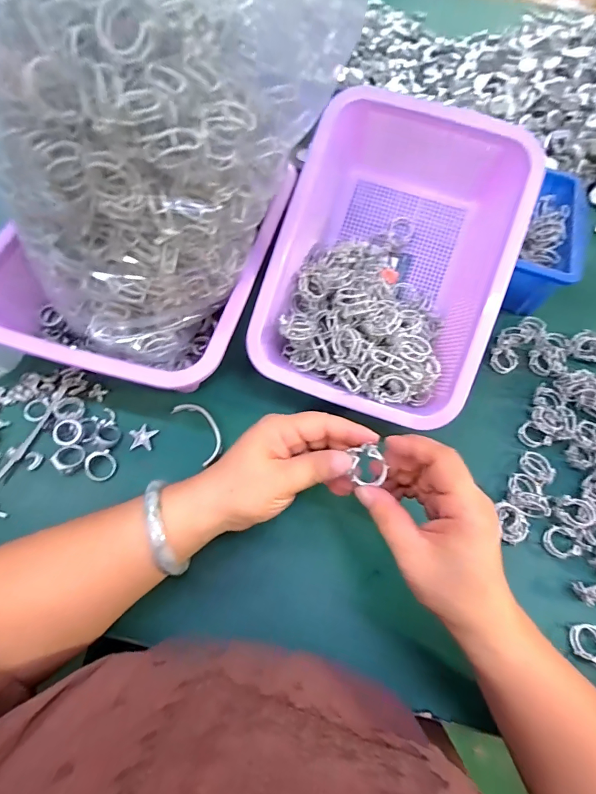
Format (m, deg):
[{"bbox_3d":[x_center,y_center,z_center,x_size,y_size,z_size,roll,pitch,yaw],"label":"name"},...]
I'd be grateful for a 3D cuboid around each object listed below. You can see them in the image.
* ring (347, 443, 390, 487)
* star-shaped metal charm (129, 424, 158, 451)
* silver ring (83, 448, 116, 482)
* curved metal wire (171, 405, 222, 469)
[{"bbox_3d":[0.047,0.047,0.271,0.024,0.008,0.024,-4,69,-4],"label":"ring"},{"bbox_3d":[-0.139,0.036,0.356,0.022,0.004,0.023,3,64,-4],"label":"star-shaped metal charm"},{"bbox_3d":[-0.170,0.059,0.341,0.025,0.006,0.025,2,64,-5],"label":"silver ring"},{"bbox_3d":[-0.090,0.031,0.369,0.028,0.004,0.061,-32,85,-7],"label":"curved metal wire"}]

